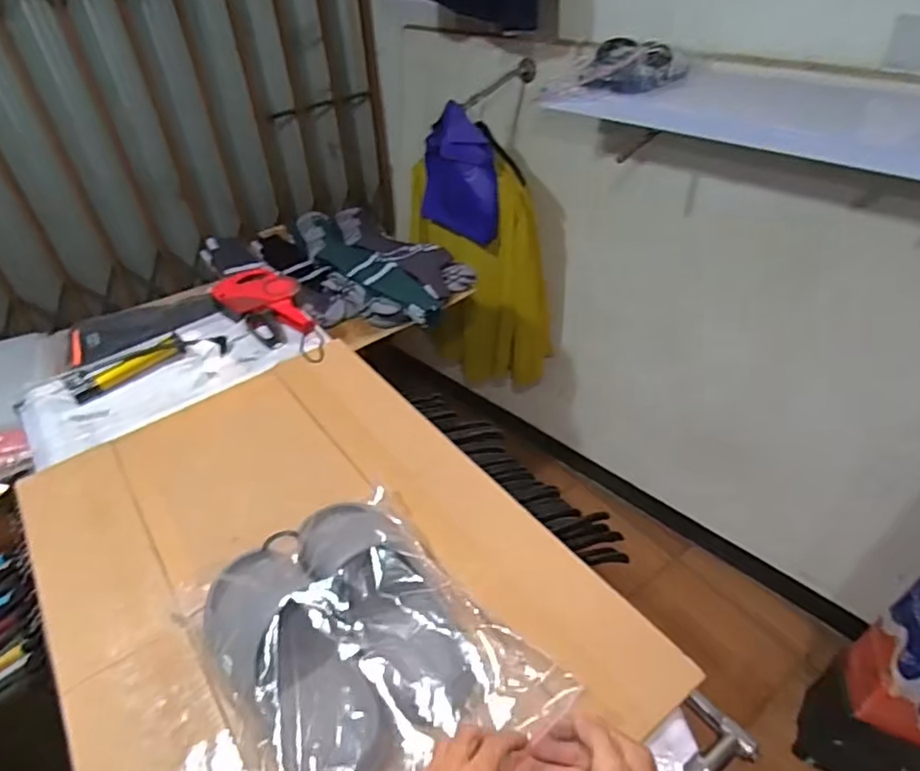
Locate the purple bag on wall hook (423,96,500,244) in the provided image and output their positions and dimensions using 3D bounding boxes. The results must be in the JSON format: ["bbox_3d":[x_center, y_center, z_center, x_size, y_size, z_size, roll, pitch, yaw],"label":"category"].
[{"bbox_3d":[-0.011,-0.559,1.620,0.254,0.336,0.067,27,52,23],"label":"purple bag on wall hook"}]

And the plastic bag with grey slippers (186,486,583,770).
[{"bbox_3d":[-0.101,0.245,0.566,0.262,0.082,0.330,-30,46,-27],"label":"plastic bag with grey slippers"}]

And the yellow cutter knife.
[{"bbox_3d":[-0.551,-0.029,1.009,0.178,0.024,0.047,-31,46,-28],"label":"yellow cutter knife"}]

